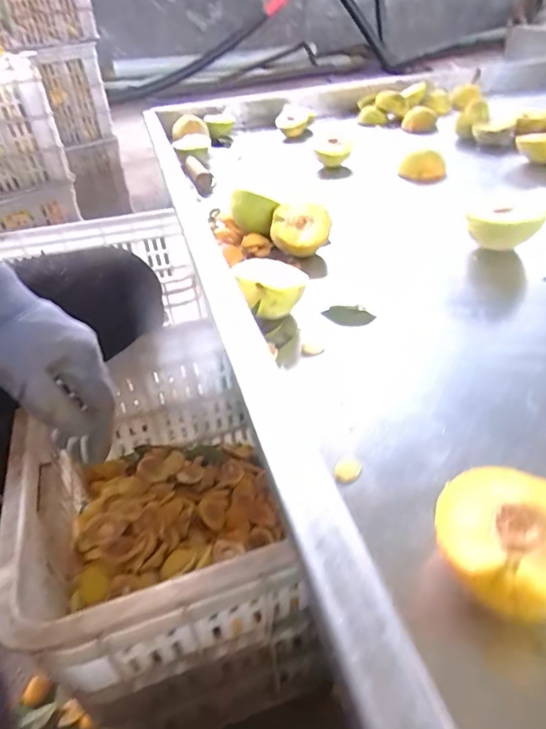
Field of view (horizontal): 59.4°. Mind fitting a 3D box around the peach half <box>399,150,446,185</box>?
[{"bbox_3d":[0.188,-0.247,0.600,0.040,0.030,0.047,-13,37,-9],"label":"peach half"}]

